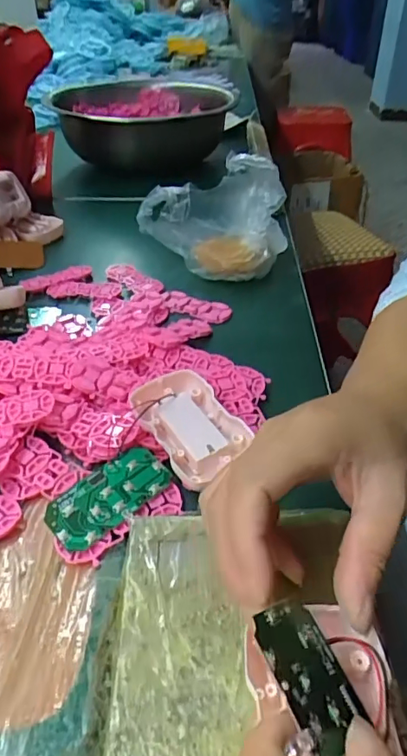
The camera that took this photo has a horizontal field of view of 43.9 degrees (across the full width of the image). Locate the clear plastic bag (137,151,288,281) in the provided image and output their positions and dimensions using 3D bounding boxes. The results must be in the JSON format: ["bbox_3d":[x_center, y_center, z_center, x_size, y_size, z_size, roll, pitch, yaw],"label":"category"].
[{"bbox_3d":[0.019,-0.162,0.520,0.137,0.092,0.105,-22,44,-27],"label":"clear plastic bag"}]

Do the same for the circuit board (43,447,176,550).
[{"bbox_3d":[-0.057,0.069,0.304,0.075,0.006,0.038,-27,46,-31],"label":"circuit board"}]

